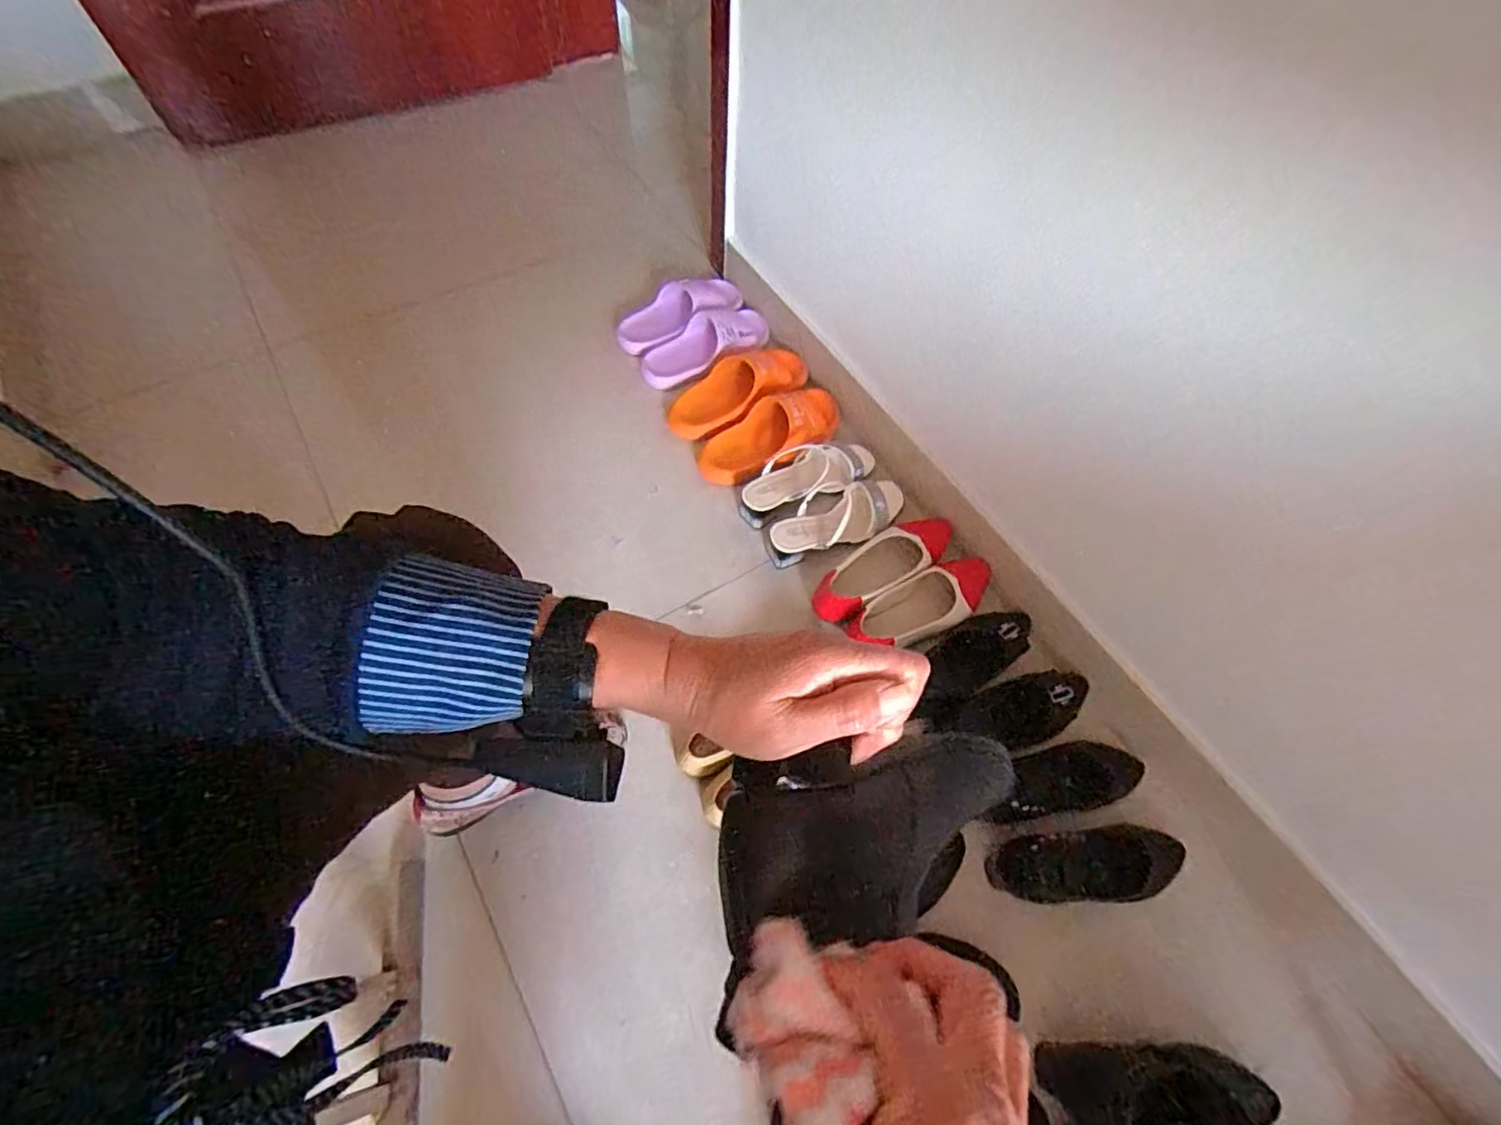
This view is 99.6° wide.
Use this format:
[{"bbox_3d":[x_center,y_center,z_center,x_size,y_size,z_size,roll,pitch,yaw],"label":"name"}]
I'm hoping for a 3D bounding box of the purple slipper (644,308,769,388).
[{"bbox_3d":[-0.070,-0.377,1.103,0.248,0.065,0.109,-32,68,-18],"label":"purple slipper"}]

